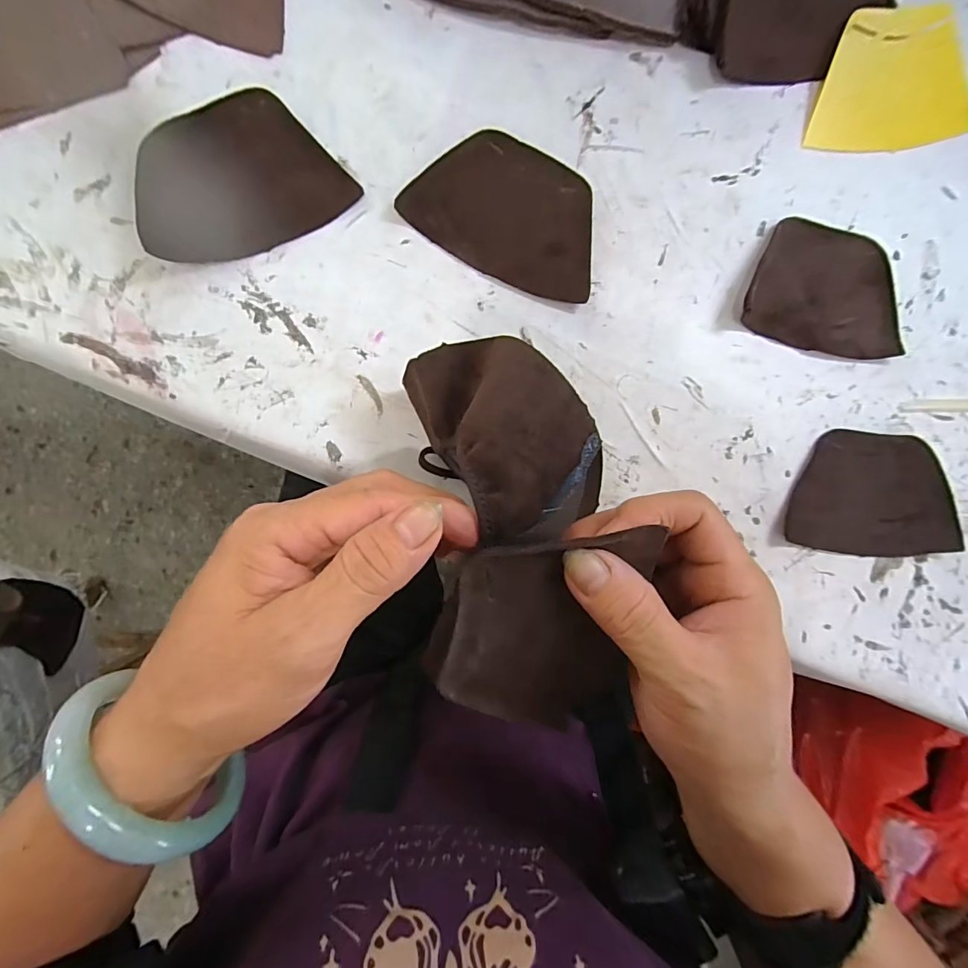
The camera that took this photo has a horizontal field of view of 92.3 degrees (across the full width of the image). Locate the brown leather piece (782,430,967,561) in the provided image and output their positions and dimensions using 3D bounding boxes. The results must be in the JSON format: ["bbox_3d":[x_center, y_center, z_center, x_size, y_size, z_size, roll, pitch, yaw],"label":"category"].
[{"bbox_3d":[0.233,0.007,0.277,0.101,0.007,0.071,4,92,-5],"label":"brown leather piece"}]

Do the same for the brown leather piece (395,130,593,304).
[{"bbox_3d":[0.016,-0.151,0.257,0.106,0.008,0.071,25,87,-5],"label":"brown leather piece"}]

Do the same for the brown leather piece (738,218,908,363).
[{"bbox_3d":[0.202,-0.116,0.275,0.103,0.010,0.074,8,88,-8],"label":"brown leather piece"}]

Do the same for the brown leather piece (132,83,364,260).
[{"bbox_3d":[-0.126,-0.159,0.236,0.100,0.017,0.072,-27,92,-5],"label":"brown leather piece"}]

